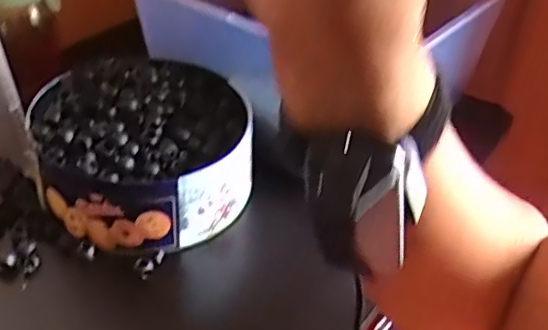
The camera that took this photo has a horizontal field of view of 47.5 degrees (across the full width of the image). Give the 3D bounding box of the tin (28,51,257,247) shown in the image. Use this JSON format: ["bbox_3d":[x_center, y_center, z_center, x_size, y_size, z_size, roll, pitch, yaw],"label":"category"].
[{"bbox_3d":[-0.107,-0.019,0.530,0.174,0.075,0.178,3,38,-2],"label":"tin"}]

